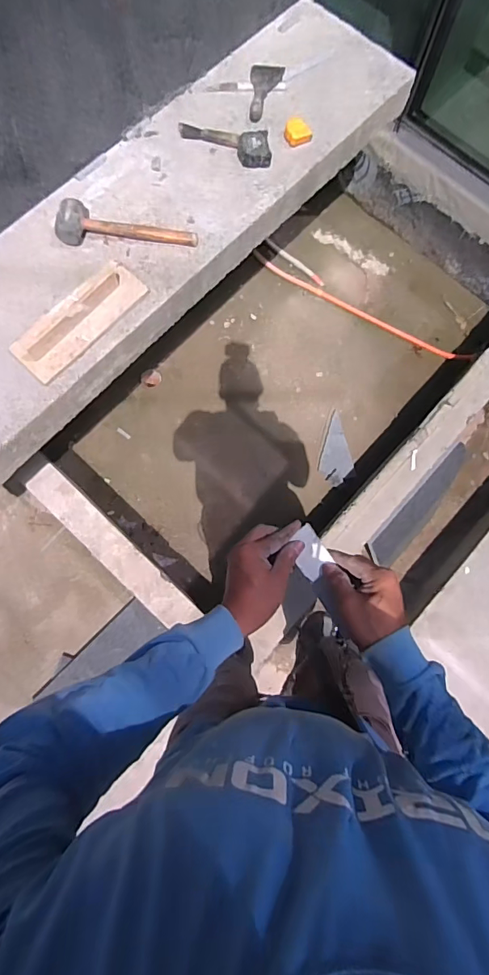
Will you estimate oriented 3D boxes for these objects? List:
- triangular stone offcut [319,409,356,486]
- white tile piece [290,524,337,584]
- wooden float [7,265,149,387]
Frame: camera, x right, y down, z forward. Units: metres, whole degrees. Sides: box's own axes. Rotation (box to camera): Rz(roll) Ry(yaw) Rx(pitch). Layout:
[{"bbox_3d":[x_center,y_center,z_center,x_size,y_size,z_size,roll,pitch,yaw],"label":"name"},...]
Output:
[{"bbox_3d":[0.351,-0.153,1.777,0.126,0.014,0.290,-10,78,-4],"label":"triangular stone offcut"},{"bbox_3d":[0.078,0.078,0.538,0.041,0.005,0.052,-36,84,2],"label":"white tile piece"},{"bbox_3d":[-0.388,-0.400,1.049,0.129,0.043,0.344,41,80,7],"label":"wooden float"}]

